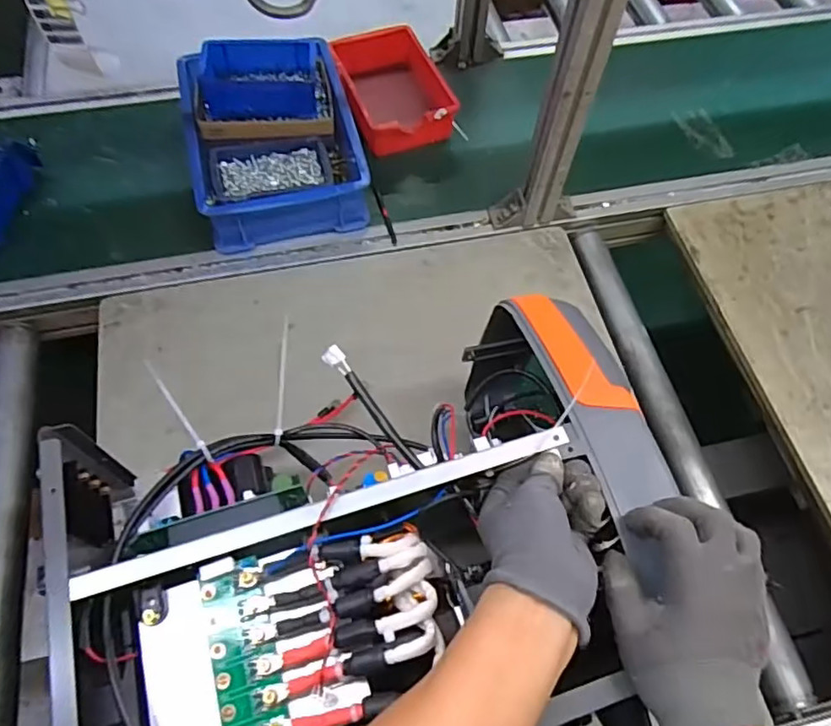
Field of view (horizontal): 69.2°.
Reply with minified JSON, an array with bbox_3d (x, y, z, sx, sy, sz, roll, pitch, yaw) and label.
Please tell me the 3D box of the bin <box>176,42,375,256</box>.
[{"bbox_3d":[-0.187,-0.296,0.796,0.209,0.096,0.268,-12,64,-8],"label":"bin"}]

